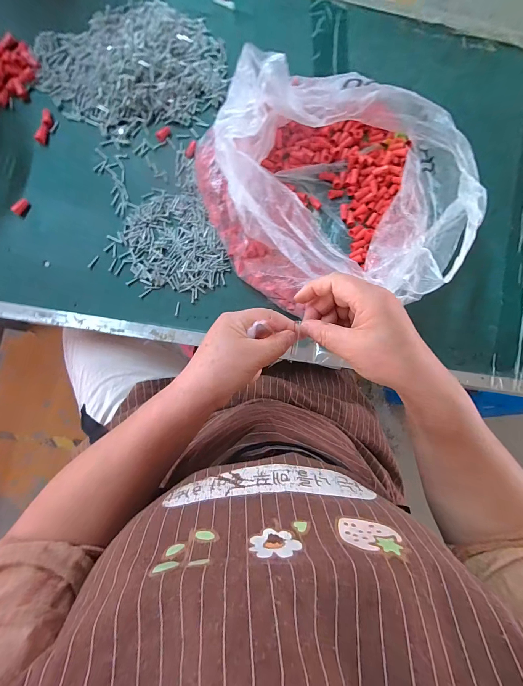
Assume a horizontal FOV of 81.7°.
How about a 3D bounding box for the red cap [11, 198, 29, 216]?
[{"bbox_3d":[-0.339,-0.192,0.425,0.013,0.015,0.025,43,84,-1],"label":"red cap"}]

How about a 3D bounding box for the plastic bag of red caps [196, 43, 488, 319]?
[{"bbox_3d":[0.109,-0.209,0.406,0.346,0.127,0.338,-22,88,-6],"label":"plastic bag of red caps"}]

